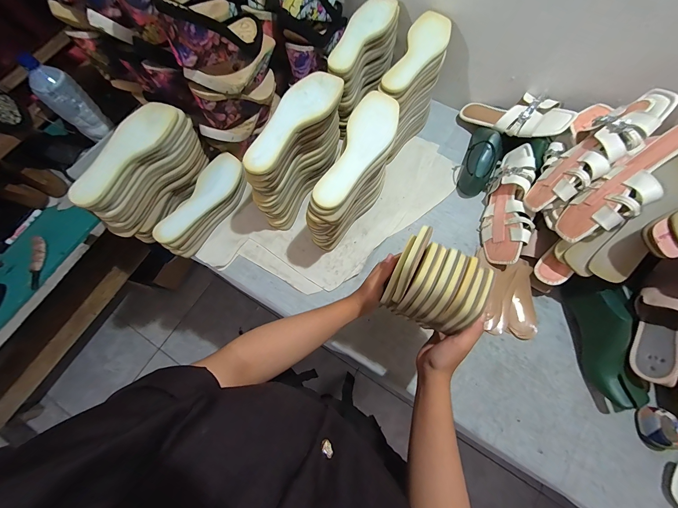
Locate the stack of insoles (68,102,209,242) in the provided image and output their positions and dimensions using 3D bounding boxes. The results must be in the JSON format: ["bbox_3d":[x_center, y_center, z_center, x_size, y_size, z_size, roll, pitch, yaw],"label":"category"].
[{"bbox_3d":[-0.375,-0.157,0.580,0.083,0.164,0.251,18,72,8],"label":"stack of insoles"}]

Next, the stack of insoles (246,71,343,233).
[{"bbox_3d":[-0.083,-0.198,0.595,0.080,0.215,0.255,30,74,11],"label":"stack of insoles"}]

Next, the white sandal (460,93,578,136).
[{"bbox_3d":[0.394,-0.324,0.666,0.086,0.055,0.246,-42,44,-12],"label":"white sandal"}]

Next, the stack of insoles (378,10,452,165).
[{"bbox_3d":[0.165,-0.367,0.662,0.093,0.195,0.253,24,73,10],"label":"stack of insoles"}]

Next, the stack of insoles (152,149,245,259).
[{"bbox_3d":[-0.297,-0.110,0.642,0.082,0.082,0.246,26,73,10],"label":"stack of insoles"}]

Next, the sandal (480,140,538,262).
[{"bbox_3d":[0.371,-0.110,0.631,0.060,0.099,0.276,21,76,-30],"label":"sandal"}]

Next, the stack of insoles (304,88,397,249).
[{"bbox_3d":[0.034,-0.135,0.567,0.078,0.216,0.250,24,73,9],"label":"stack of insoles"}]

